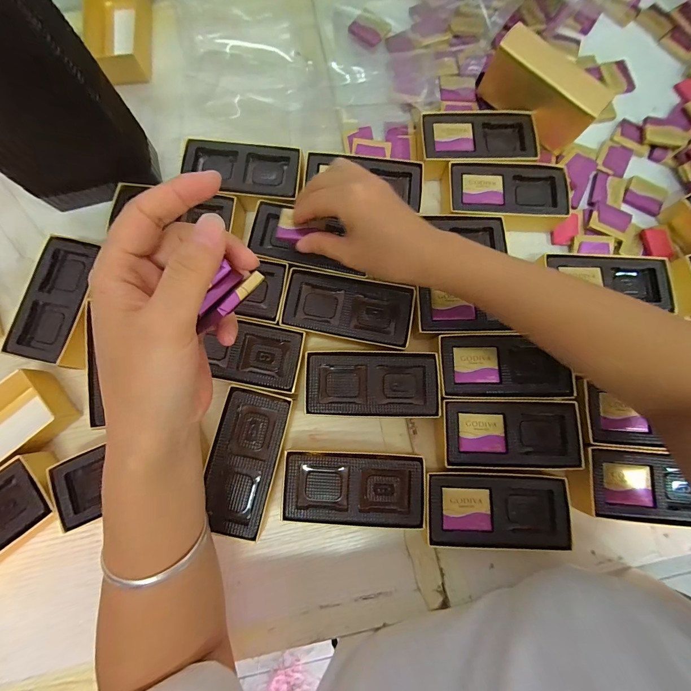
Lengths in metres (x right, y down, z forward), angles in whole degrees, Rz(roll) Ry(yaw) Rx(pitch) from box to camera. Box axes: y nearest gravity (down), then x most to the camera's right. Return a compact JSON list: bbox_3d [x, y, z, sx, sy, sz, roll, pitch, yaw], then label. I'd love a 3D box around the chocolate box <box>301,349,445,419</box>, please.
[{"bbox_3d":[0.023,0.035,0.297,0.114,0.034,0.055,1,79,0],"label":"chocolate box"}]

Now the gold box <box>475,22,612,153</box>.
[{"bbox_3d":[0.196,-0.252,0.328,0.116,0.064,0.037,38,79,8],"label":"gold box"}]

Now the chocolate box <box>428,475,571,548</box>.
[{"bbox_3d":[0.123,0.137,0.279,0.113,0.035,0.056,2,79,0],"label":"chocolate box"}]

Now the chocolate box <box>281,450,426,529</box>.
[{"bbox_3d":[0.007,0.120,0.281,0.113,0.034,0.056,2,79,0],"label":"chocolate box"}]

